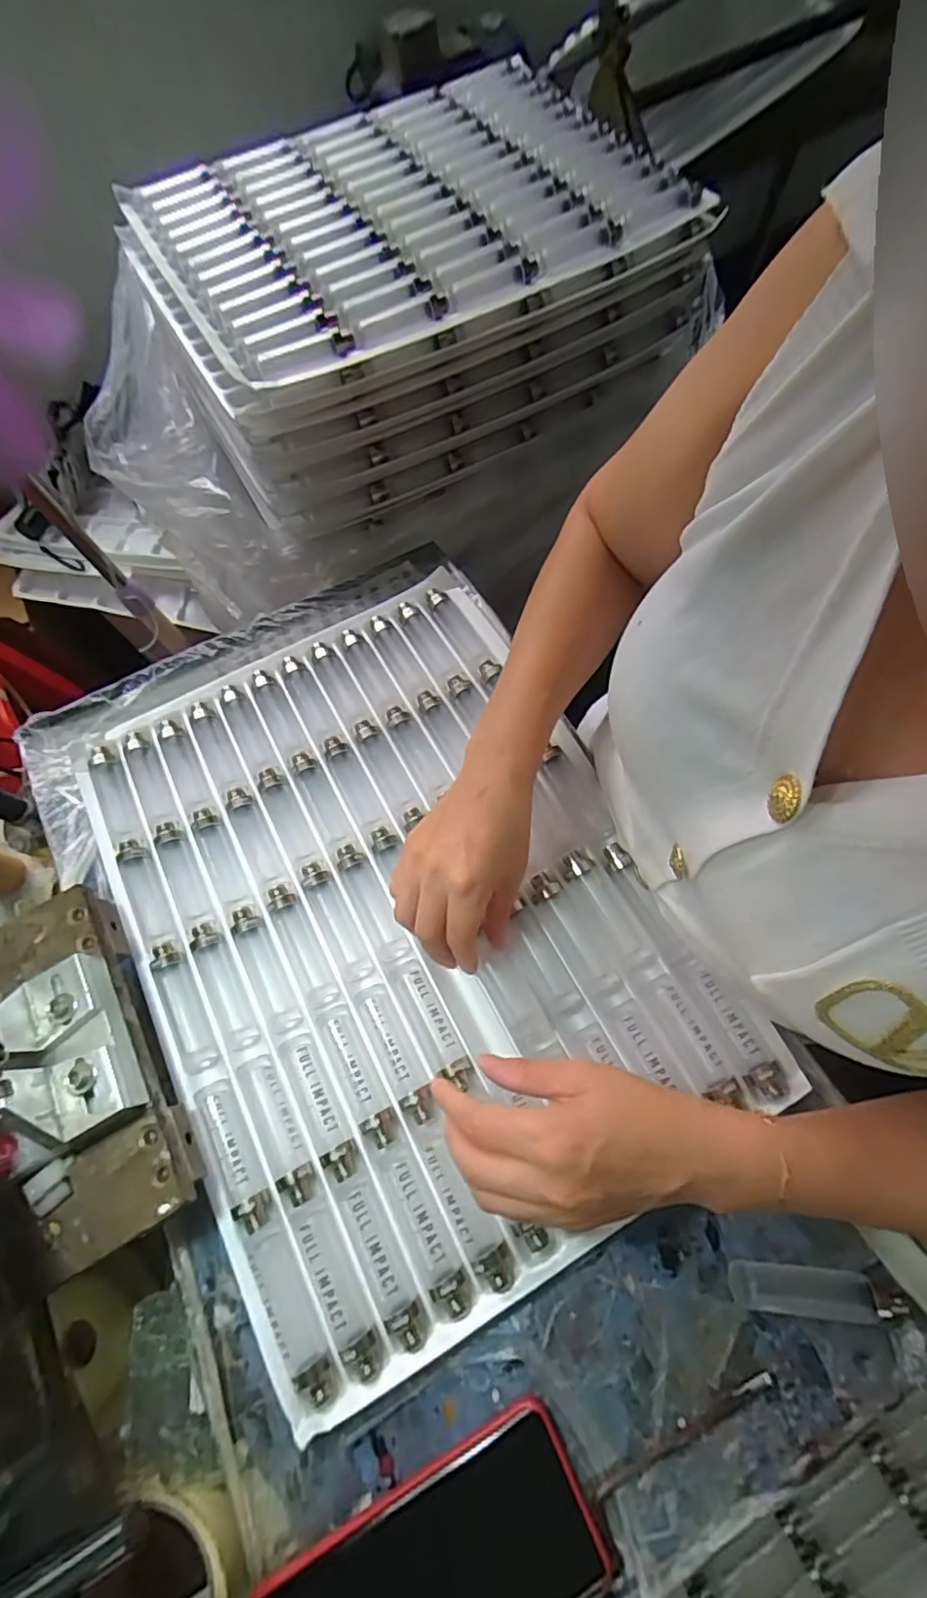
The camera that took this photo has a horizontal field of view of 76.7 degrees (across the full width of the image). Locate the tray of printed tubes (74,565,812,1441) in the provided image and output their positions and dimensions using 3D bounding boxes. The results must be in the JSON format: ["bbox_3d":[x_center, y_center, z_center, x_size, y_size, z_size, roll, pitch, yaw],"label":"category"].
[{"bbox_3d":[-0.057,0.056,0.408,0.333,0.022,0.465,-29,68,-9],"label":"tray of printed tubes"}]

